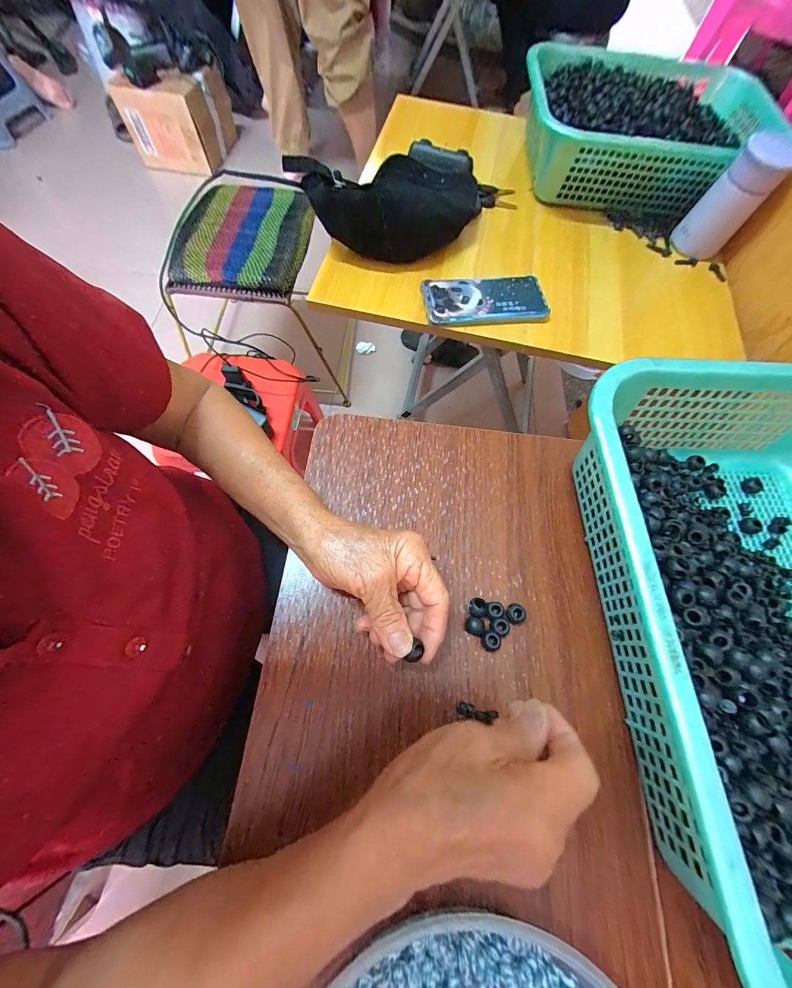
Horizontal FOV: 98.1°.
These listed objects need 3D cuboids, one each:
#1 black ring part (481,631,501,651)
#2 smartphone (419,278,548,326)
[{"bbox_3d":[0.076,0.119,0.279,0.012,0.017,0.015,-31,72,-14],"label":"black ring part"},{"bbox_3d":[0.119,-0.260,0.455,0.162,0.012,0.076,-9,68,-6],"label":"smartphone"}]

